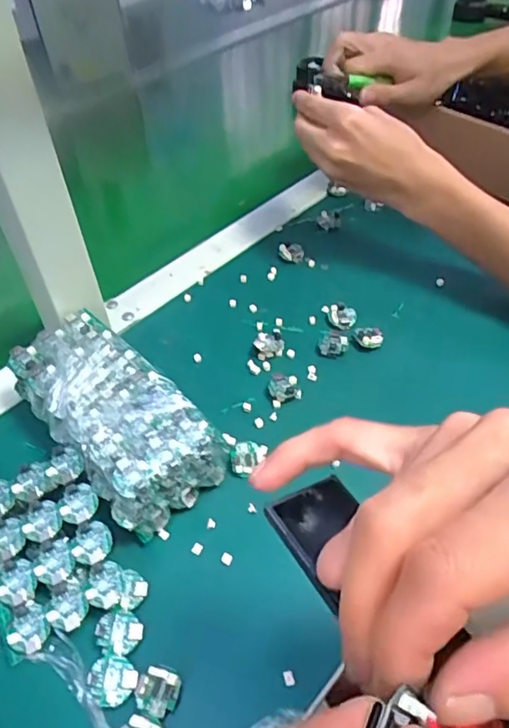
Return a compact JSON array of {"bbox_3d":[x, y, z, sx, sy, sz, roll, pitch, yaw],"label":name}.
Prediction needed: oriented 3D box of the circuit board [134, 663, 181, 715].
[{"bbox_3d":[-0.051,0.171,0.290,0.022,0.006,0.022,13,50,12],"label":"circuit board"}]

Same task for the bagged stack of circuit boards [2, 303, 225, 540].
[{"bbox_3d":[-0.100,0.035,0.395,0.086,0.046,0.171,-34,57,-26],"label":"bagged stack of circuit boards"}]

